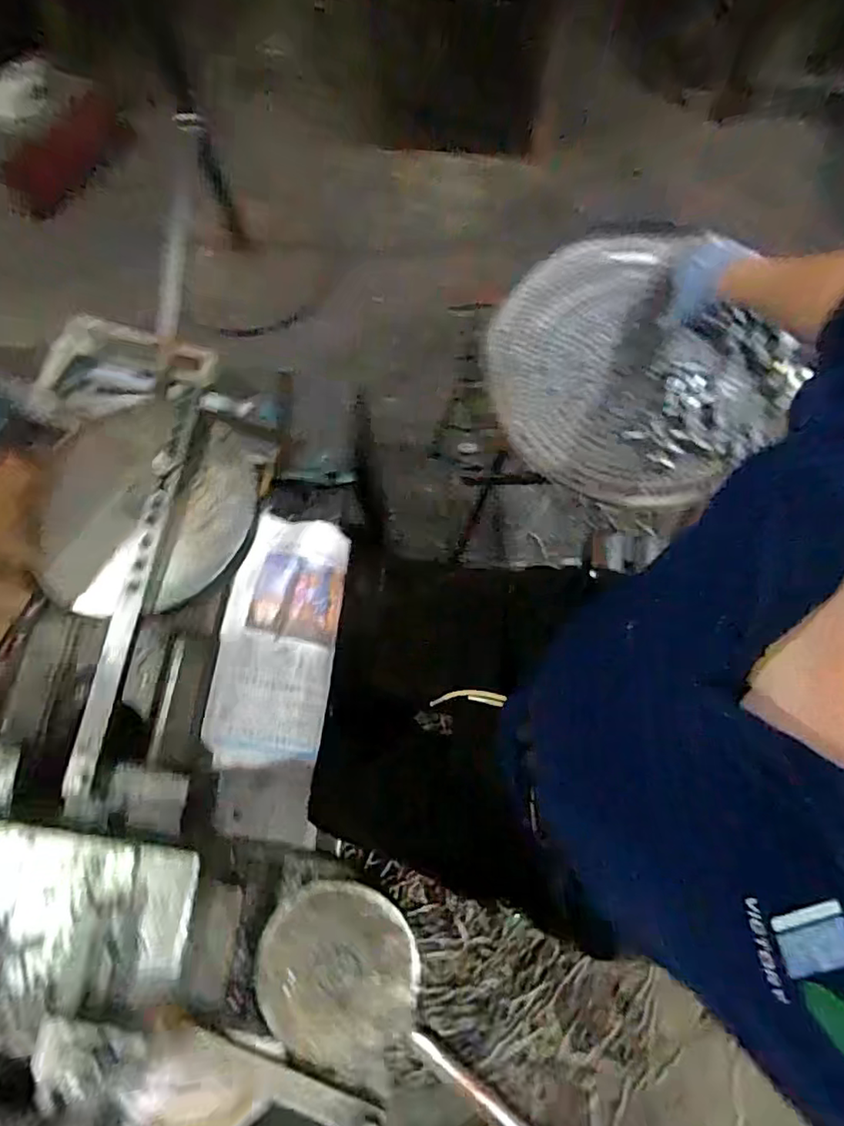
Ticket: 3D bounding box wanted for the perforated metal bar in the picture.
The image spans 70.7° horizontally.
[{"bbox_3d":[-0.222,0.008,0.467,0.023,0.014,0.322,8,74,4],"label":"perforated metal bar"}]

